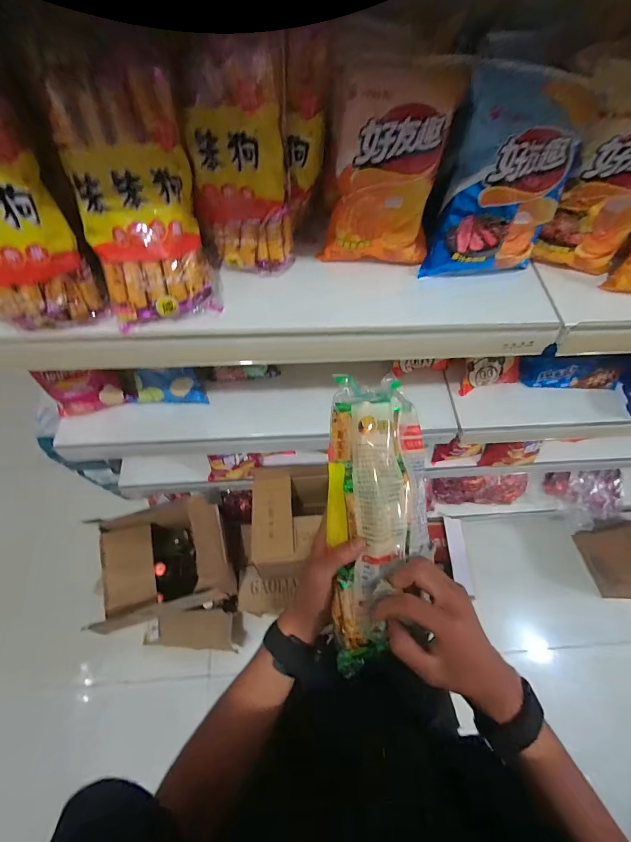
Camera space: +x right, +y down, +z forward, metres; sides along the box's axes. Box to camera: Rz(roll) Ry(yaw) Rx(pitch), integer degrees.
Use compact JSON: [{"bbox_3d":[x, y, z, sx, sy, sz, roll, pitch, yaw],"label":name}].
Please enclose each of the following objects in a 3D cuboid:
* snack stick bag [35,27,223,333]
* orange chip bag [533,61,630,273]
[{"bbox_3d":[-0.195,-0.238,0.391,0.116,0.254,0.055,-5,34,-5],"label":"snack stick bag"},{"bbox_3d":[0.384,-0.308,0.453,0.125,0.212,0.037,10,40,14],"label":"orange chip bag"}]

